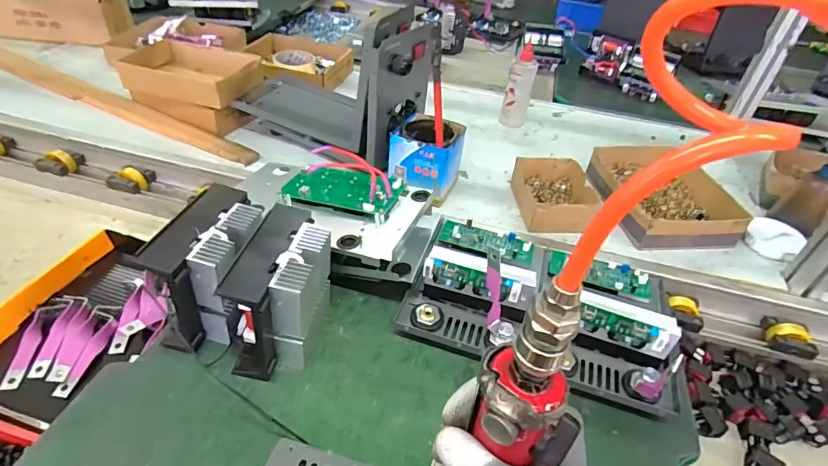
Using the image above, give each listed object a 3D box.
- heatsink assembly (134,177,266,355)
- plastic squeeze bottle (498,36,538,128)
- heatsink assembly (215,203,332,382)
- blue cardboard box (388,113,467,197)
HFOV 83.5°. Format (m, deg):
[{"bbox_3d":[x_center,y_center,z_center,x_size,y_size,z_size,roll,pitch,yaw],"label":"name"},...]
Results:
[{"bbox_3d":[-0.209,0.041,0.495,0.087,0.127,0.138,14,41,8],"label":"heatsink assembly"},{"bbox_3d":[0.211,-0.289,0.936,0.053,0.151,0.050,14,41,9],"label":"plastic squeeze bottle"},{"bbox_3d":[-0.137,0.061,0.480,0.080,0.120,0.133,11,41,5],"label":"heatsink assembly"},{"bbox_3d":[0.019,-0.117,0.743,0.096,0.105,0.114,21,42,16],"label":"blue cardboard box"}]

